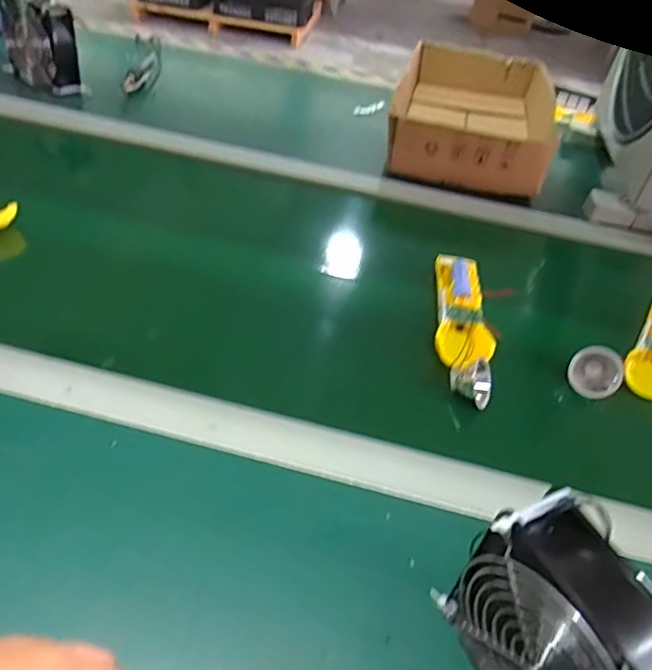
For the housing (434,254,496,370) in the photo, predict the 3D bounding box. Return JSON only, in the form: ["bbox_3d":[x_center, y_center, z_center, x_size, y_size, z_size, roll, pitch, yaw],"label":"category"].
[{"bbox_3d":[0.138,-0.028,0.598,0.051,0.023,0.169,9,42,3],"label":"housing"}]

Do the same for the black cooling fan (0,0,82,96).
[{"bbox_3d":[-0.427,-0.431,0.879,0.120,0.129,0.046,20,43,12],"label":"black cooling fan"}]

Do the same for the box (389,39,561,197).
[{"bbox_3d":[0.232,-0.349,0.940,0.217,0.087,0.388,15,42,6],"label":"box"}]

